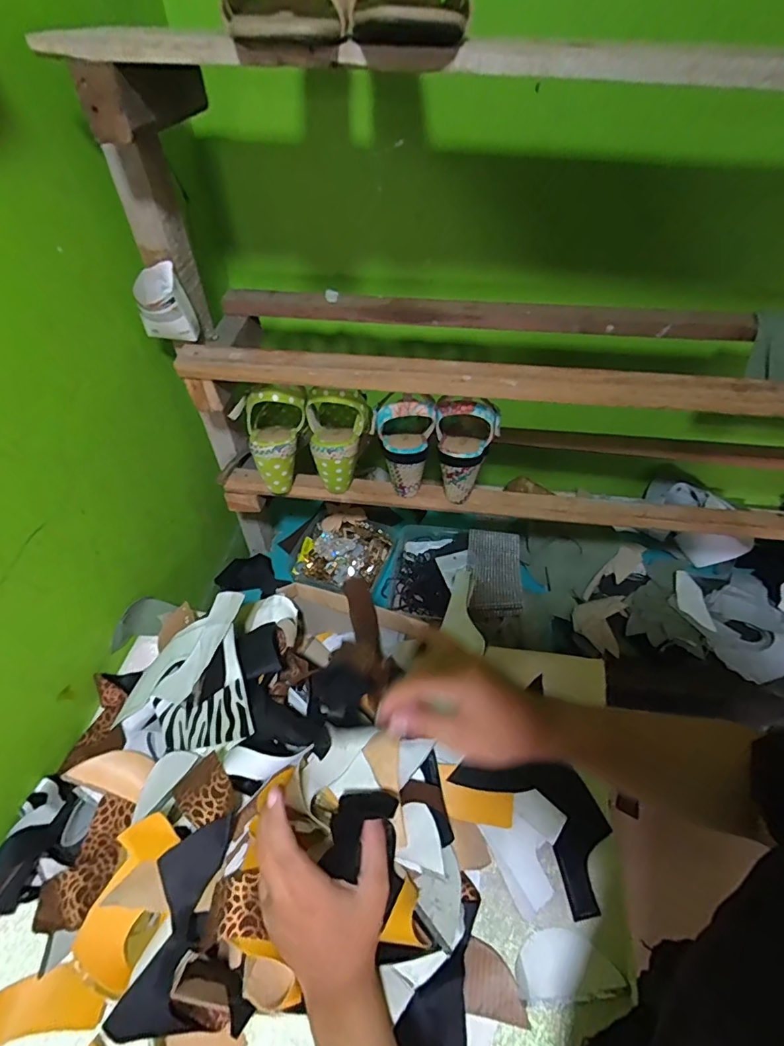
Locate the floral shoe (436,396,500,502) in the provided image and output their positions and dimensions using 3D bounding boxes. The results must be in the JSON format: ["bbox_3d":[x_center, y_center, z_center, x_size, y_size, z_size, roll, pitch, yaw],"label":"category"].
[{"bbox_3d":[0.094,-0.102,0.622,0.077,0.161,0.065,7,48,6],"label":"floral shoe"}]

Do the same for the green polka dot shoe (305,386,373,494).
[{"bbox_3d":[-0.071,-0.112,0.646,0.084,0.131,0.076,-4,47,-4],"label":"green polka dot shoe"}]

